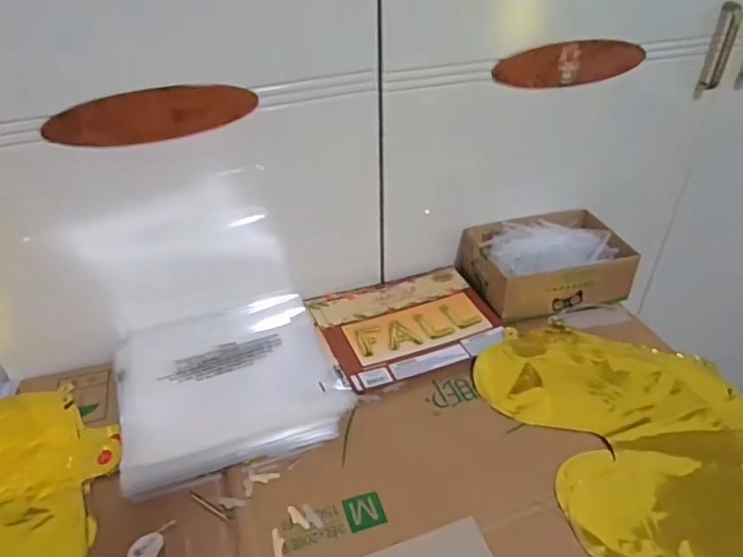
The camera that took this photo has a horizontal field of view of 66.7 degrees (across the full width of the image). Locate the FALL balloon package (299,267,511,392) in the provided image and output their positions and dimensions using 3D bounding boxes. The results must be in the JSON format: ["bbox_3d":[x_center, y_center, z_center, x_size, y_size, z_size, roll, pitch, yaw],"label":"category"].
[{"bbox_3d":[0.039,0.050,0.687,0.204,0.013,0.168,-14,38,-16],"label":"FALL balloon package"}]

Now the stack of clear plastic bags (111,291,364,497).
[{"bbox_3d":[-0.154,0.107,0.604,0.224,0.030,0.213,-15,39,-18],"label":"stack of clear plastic bags"}]

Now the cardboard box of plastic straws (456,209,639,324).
[{"bbox_3d":[0.226,-0.023,0.725,0.193,0.062,0.144,-12,38,-14],"label":"cardboard box of plastic straws"}]

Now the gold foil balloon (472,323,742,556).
[{"bbox_3d":[0.286,0.186,0.496,0.221,0.017,0.449,-12,38,-15],"label":"gold foil balloon"}]

